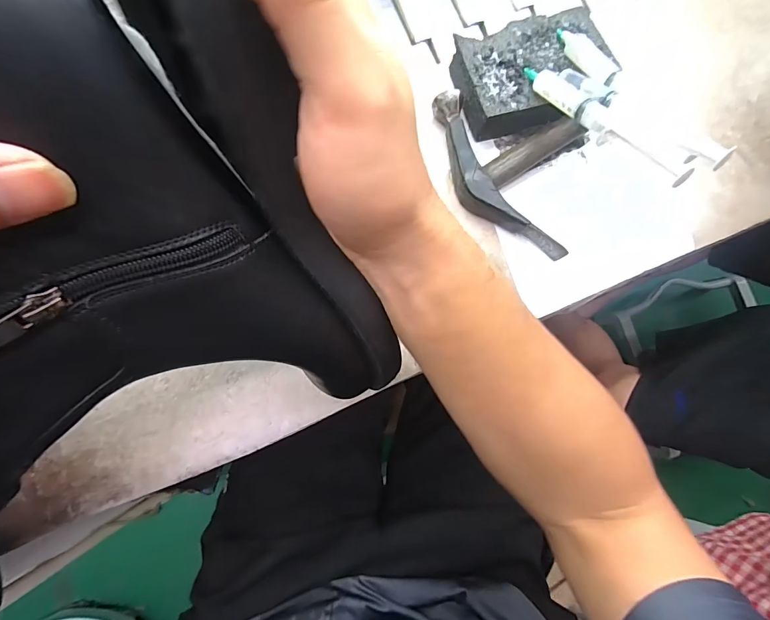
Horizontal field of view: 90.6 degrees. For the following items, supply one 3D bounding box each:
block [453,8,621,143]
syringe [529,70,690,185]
[{"bbox_3d":[0.131,-0.202,0.336,0.133,0.031,0.095,-14,83,-6],"label":"block"},{"bbox_3d":[0.158,-0.145,0.285,0.022,0.011,0.154,-28,62,-8],"label":"syringe"}]

